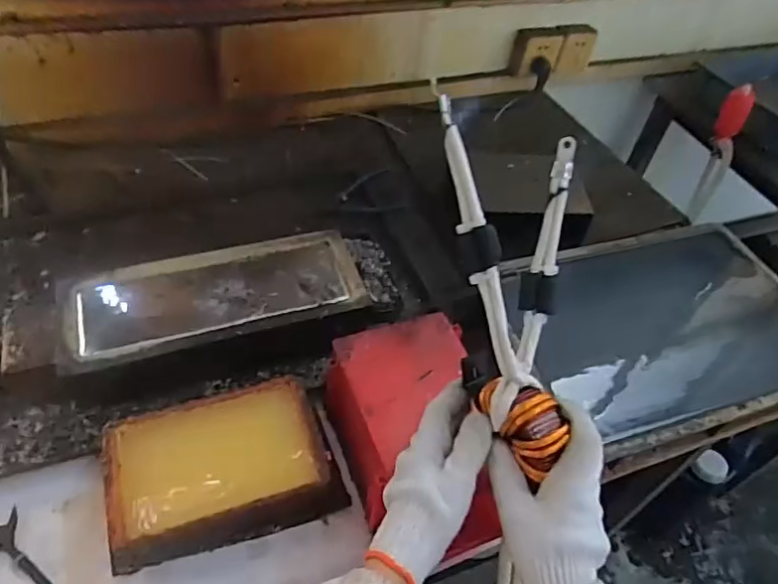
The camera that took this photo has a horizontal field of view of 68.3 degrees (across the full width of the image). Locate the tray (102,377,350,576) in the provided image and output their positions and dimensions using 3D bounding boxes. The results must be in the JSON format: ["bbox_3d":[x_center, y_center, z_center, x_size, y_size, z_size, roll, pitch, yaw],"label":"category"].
[{"bbox_3d":[-0.163,0.176,0.582,0.218,0.068,0.142,-13,51,-18],"label":"tray"}]

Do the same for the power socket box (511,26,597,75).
[{"bbox_3d":[0.349,-0.499,1.191,0.187,0.085,0.037,-8,50,-14],"label":"power socket box"}]

